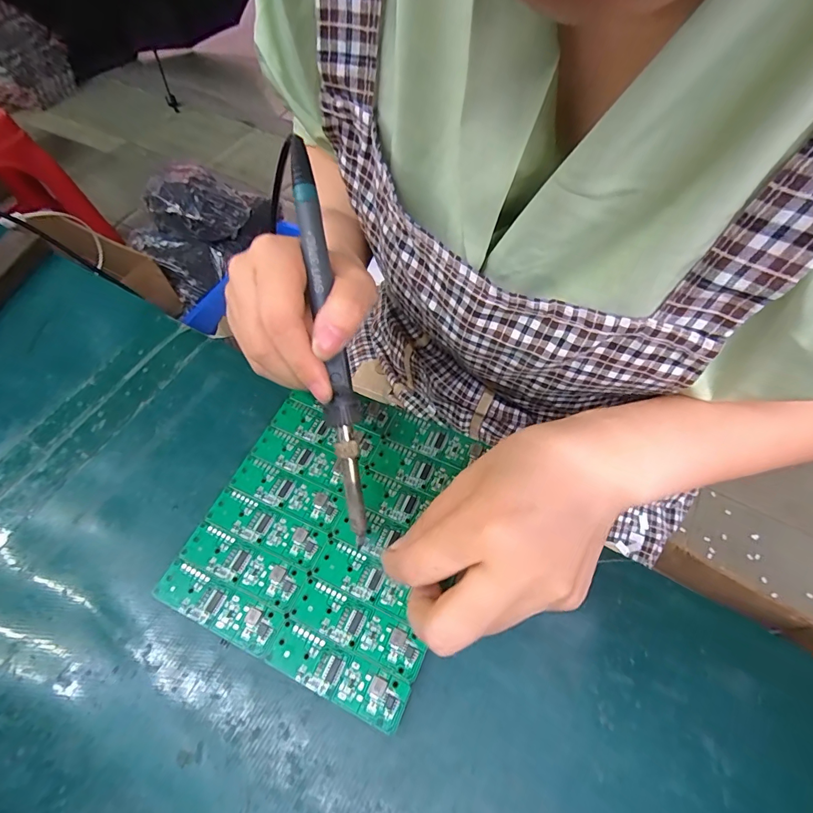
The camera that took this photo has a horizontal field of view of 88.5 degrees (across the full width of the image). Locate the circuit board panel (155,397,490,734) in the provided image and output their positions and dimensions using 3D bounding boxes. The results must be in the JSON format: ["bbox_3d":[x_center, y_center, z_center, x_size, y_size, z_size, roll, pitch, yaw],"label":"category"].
[{"bbox_3d":[-0.039,0.061,0.231,0.132,0.004,0.148,21,63,12],"label":"circuit board panel"}]

